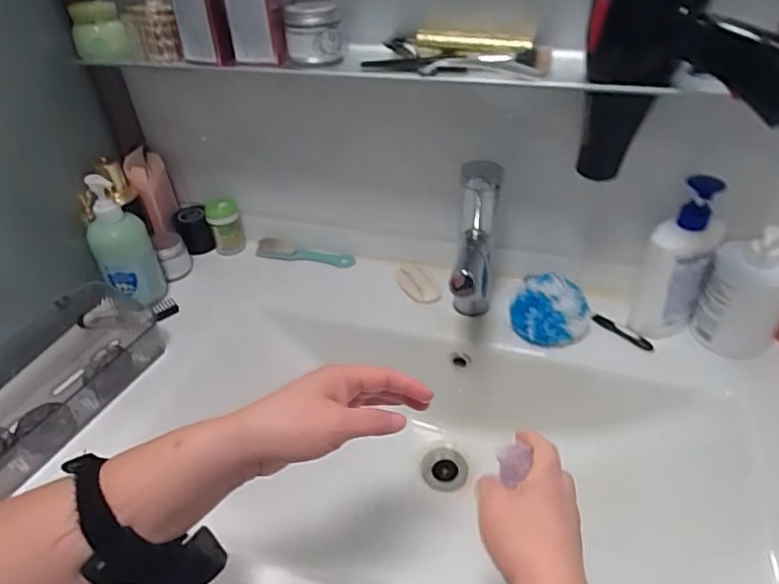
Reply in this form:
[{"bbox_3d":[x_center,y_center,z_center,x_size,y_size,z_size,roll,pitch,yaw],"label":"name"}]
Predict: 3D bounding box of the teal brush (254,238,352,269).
[{"bbox_3d":[-0.132,-0.057,0.842,0.159,0.021,0.036,12,41,19],"label":"teal brush"}]

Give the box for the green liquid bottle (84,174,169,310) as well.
[{"bbox_3d":[-0.350,-0.062,0.717,0.070,0.175,0.059,-21,41,-19],"label":"green liquid bottle"}]

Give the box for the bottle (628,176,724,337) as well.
[{"bbox_3d":[0.327,-0.034,0.627,0.066,0.195,0.070,23,46,30],"label":"bottle"}]

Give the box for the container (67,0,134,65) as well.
[{"bbox_3d":[-0.324,-0.288,0.613,0.055,0.059,0.056,-21,41,-19],"label":"container"}]

